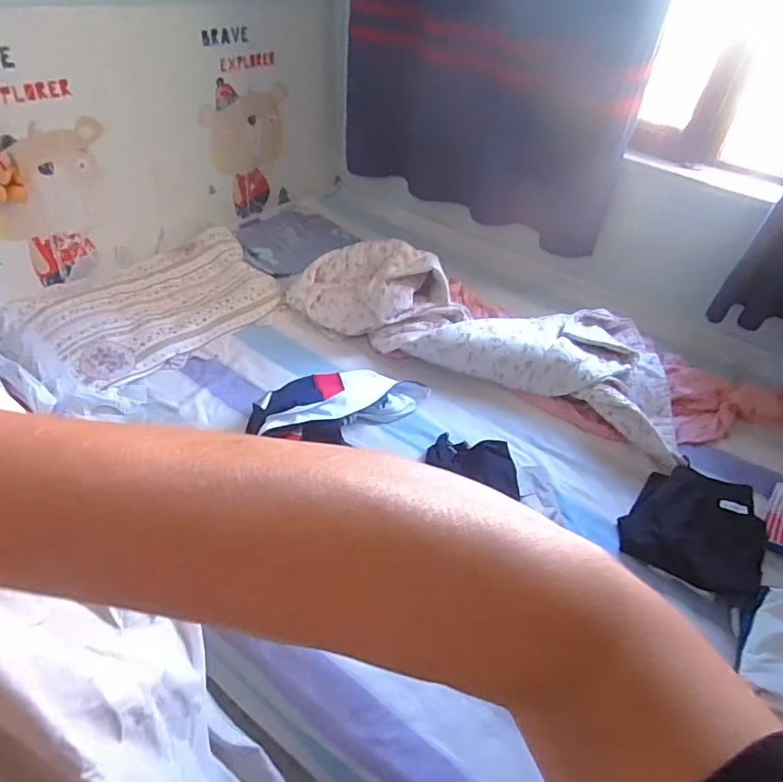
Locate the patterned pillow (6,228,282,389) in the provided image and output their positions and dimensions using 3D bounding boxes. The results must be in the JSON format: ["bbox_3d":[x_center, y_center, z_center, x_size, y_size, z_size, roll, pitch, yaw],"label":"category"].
[{"bbox_3d":[-0.684,-0.265,1.514,0.402,0.114,0.681,34,50,26],"label":"patterned pillow"}]

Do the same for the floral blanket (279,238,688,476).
[{"bbox_3d":[0.255,-0.208,1.507,1.168,0.173,0.416,25,46,19],"label":"floral blanket"}]

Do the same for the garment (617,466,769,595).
[{"bbox_3d":[0.649,0.291,1.109,0.257,0.103,0.251,36,51,28],"label":"garment"}]

